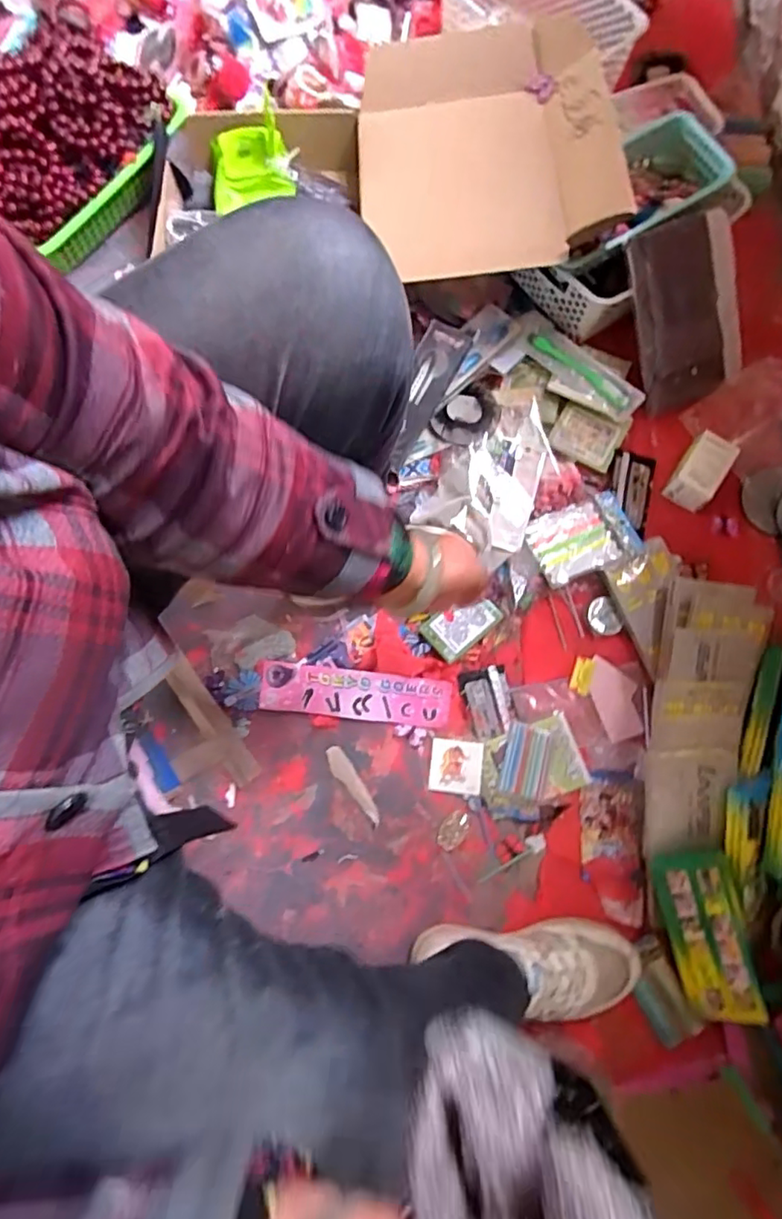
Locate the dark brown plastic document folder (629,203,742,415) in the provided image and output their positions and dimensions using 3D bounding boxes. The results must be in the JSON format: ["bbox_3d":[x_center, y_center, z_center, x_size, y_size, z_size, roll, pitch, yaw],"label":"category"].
[{"bbox_3d":[0.392,-0.390,0.770,0.157,0.027,0.218,-20,113,-8],"label":"dark brown plastic document folder"}]

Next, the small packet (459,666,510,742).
[{"bbox_3d":[0.122,0.115,0.719,0.055,0.007,0.084,-14,77,-2],"label":"small packet"}]

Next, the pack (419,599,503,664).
[{"bbox_3d":[0.088,0.019,0.731,0.090,0.010,0.057,-40,82,3],"label":"pack"}]

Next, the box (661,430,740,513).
[{"bbox_3d":[0.402,-0.181,0.754,0.053,0.047,0.086,30,80,8],"label":"box"}]

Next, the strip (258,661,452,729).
[{"bbox_3d":[-0.045,0.106,0.715,0.230,0.010,0.062,6,97,2],"label":"strip"}]

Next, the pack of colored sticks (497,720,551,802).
[{"bbox_3d":[0.162,0.185,0.700,0.050,0.012,0.084,14,78,5],"label":"pack of colored sticks"}]

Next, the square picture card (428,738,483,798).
[{"bbox_3d":[0.079,0.192,0.707,0.063,0.005,0.062,6,77,3],"label":"square picture card"}]

